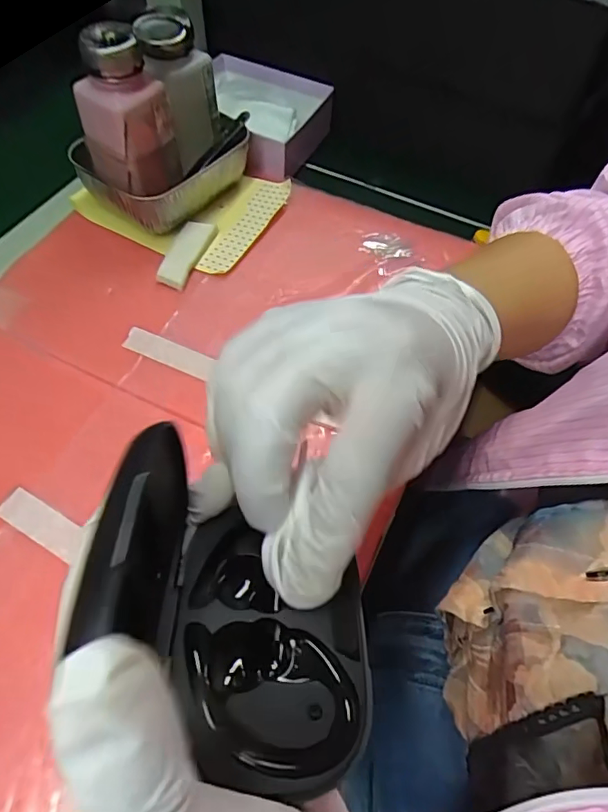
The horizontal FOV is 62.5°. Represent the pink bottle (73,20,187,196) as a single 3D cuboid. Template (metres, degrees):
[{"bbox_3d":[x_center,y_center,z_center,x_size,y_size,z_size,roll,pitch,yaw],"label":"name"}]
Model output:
[{"bbox_3d":[-0.131,-0.208,0.364,0.061,0.119,0.052,33,64,16],"label":"pink bottle"}]

